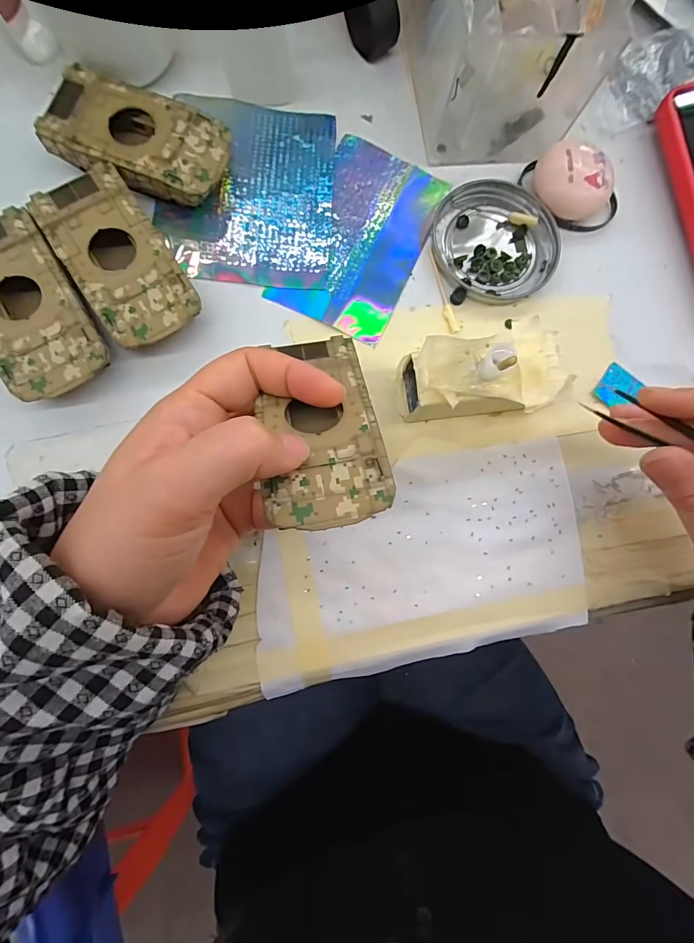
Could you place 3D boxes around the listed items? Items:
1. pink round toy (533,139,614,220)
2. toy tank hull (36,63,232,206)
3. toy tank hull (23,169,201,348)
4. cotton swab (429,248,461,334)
[{"bbox_3d":[0.141,-0.181,0.255,0.040,0.023,0.043,1,83,-4],"label":"pink round toy"},{"bbox_3d":[-0.116,-0.185,0.234,0.094,0.026,0.052,20,82,-1],"label":"toy tank hull"},{"bbox_3d":[-0.122,-0.113,0.224,0.049,0.025,0.095,-33,86,-7],"label":"toy tank hull"},{"bbox_3d":[0.058,-0.111,0.248,0.007,0.004,0.056,-18,84,-6],"label":"cotton swab"}]

